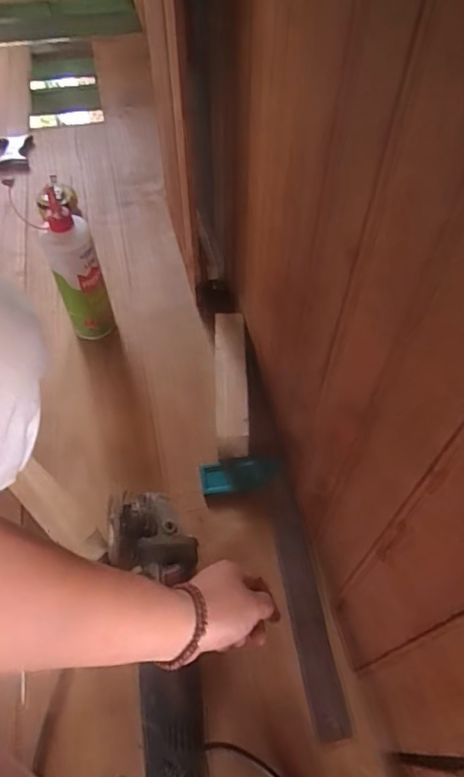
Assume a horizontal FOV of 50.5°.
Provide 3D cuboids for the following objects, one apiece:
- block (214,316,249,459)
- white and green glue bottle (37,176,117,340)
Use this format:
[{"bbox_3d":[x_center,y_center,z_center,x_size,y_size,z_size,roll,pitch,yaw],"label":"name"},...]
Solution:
[{"bbox_3d":[-0.001,-0.011,0.670,0.041,0.076,0.202,-2,55,0],"label":"block"},{"bbox_3d":[-0.212,-0.157,0.683,0.064,0.229,0.060,-20,57,-12],"label":"white and green glue bottle"}]

